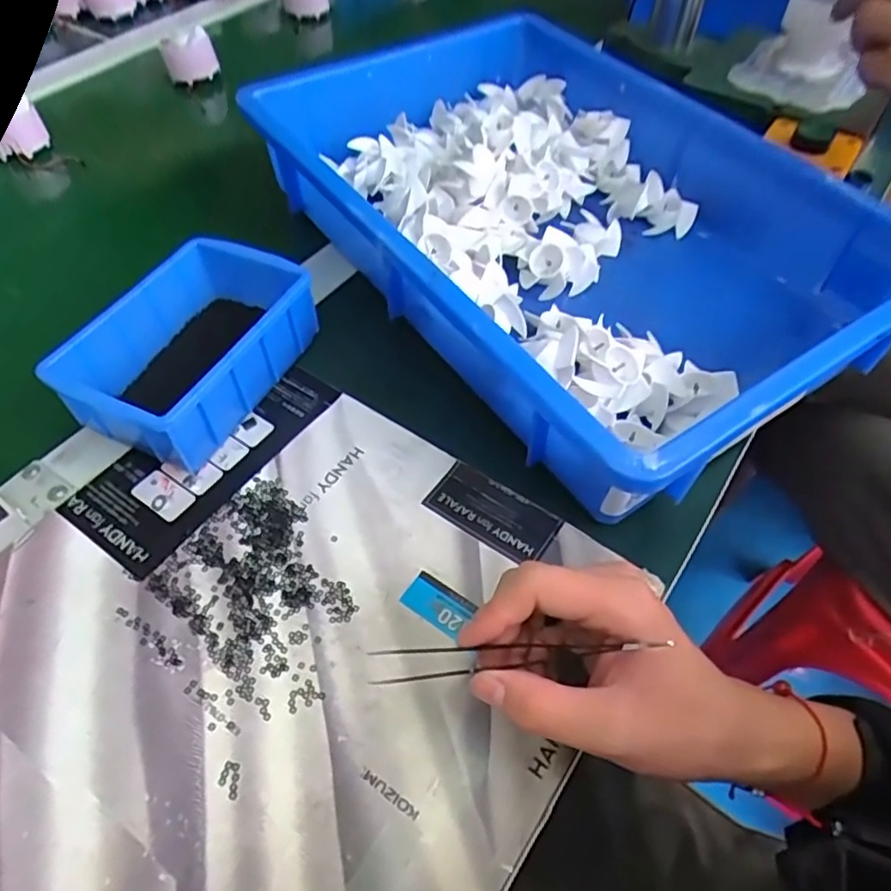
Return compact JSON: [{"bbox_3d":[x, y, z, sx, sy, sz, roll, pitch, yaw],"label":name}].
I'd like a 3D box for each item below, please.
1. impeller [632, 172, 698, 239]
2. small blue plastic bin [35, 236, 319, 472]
[{"bbox_3d":[0.188,-0.203,0.540,0.046,0.048,0.046,22,56,15],"label":"impeller"},{"bbox_3d":[-0.157,-0.061,0.404,0.094,0.055,0.151,22,56,14],"label":"small blue plastic bin"}]

